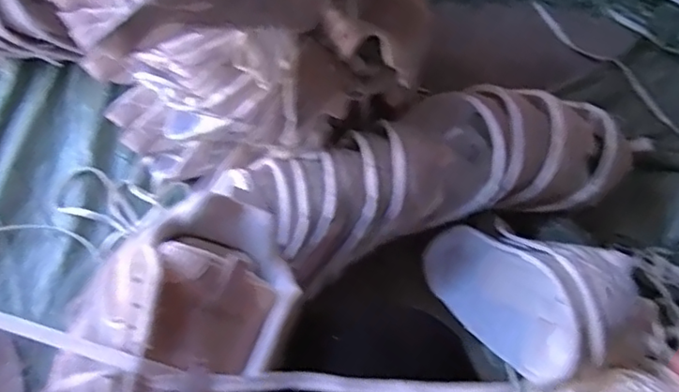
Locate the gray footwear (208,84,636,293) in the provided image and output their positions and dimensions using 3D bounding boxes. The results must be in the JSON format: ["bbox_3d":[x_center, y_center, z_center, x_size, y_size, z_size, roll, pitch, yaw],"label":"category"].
[{"bbox_3d":[0.127,-0.037,0.737,0.477,0.108,0.181,-17,68,-9],"label":"gray footwear"}]

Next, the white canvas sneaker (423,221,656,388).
[{"bbox_3d":[0.218,0.116,0.709,0.240,0.149,0.131,30,69,12],"label":"white canvas sneaker"}]

